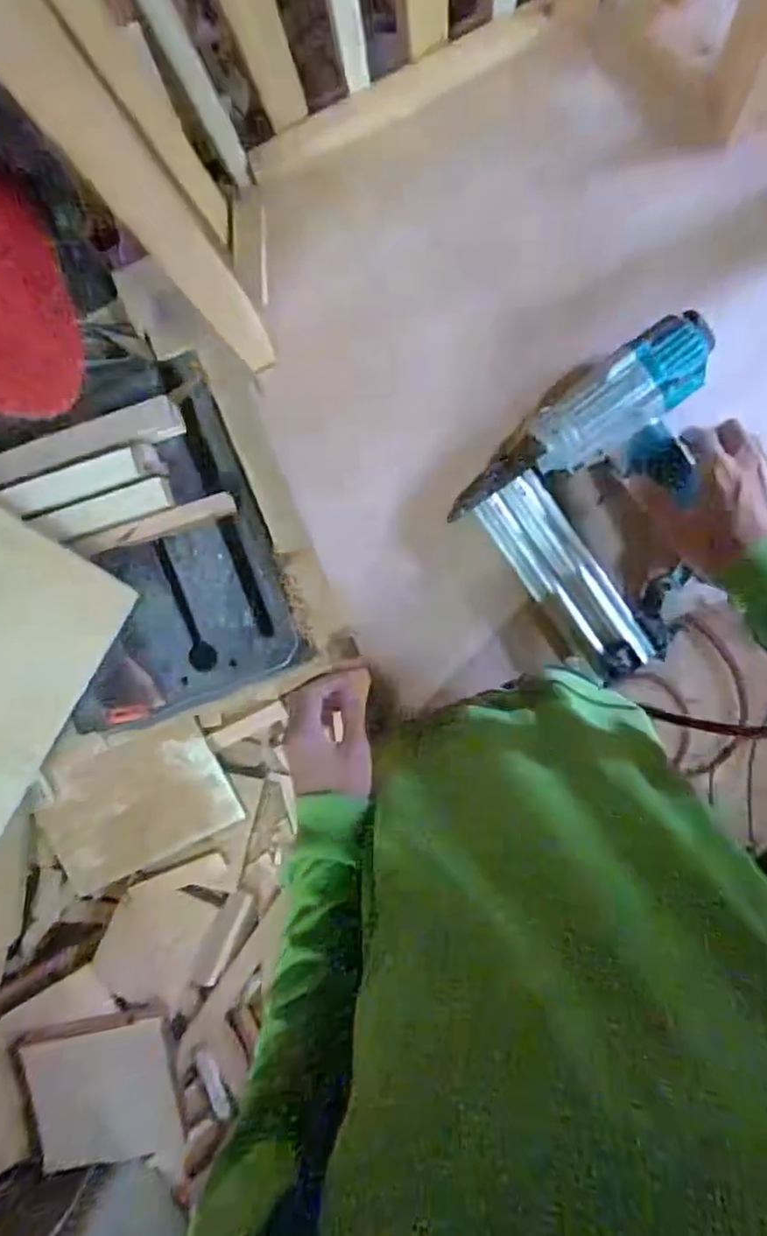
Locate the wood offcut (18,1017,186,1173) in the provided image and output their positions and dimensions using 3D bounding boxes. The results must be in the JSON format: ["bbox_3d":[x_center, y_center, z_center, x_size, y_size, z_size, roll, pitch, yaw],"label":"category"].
[{"bbox_3d":[-0.551,0.944,1.279,0.266,0.015,0.244,-12,82,-8],"label":"wood offcut"}]

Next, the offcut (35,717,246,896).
[{"bbox_3d":[-0.517,0.378,1.347,0.380,0.022,0.265,-26,90,2],"label":"offcut"}]

